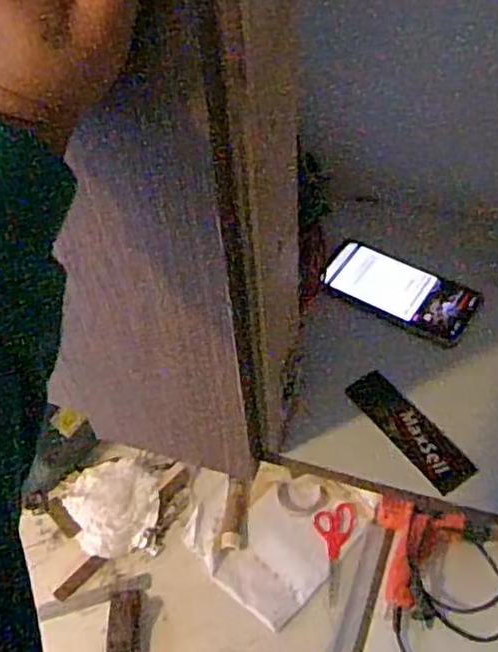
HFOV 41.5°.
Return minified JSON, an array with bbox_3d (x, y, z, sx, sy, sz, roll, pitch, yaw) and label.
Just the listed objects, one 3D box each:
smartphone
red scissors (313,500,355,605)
[{"bbox_3d":[0.159,-0.039,0.703,0.164,0.012,0.079,26,57,23],"label":"smartphone"},{"bbox_3d":[0.141,0.394,1.156,0.070,0.020,0.170,9,52,12],"label":"red scissors"}]

